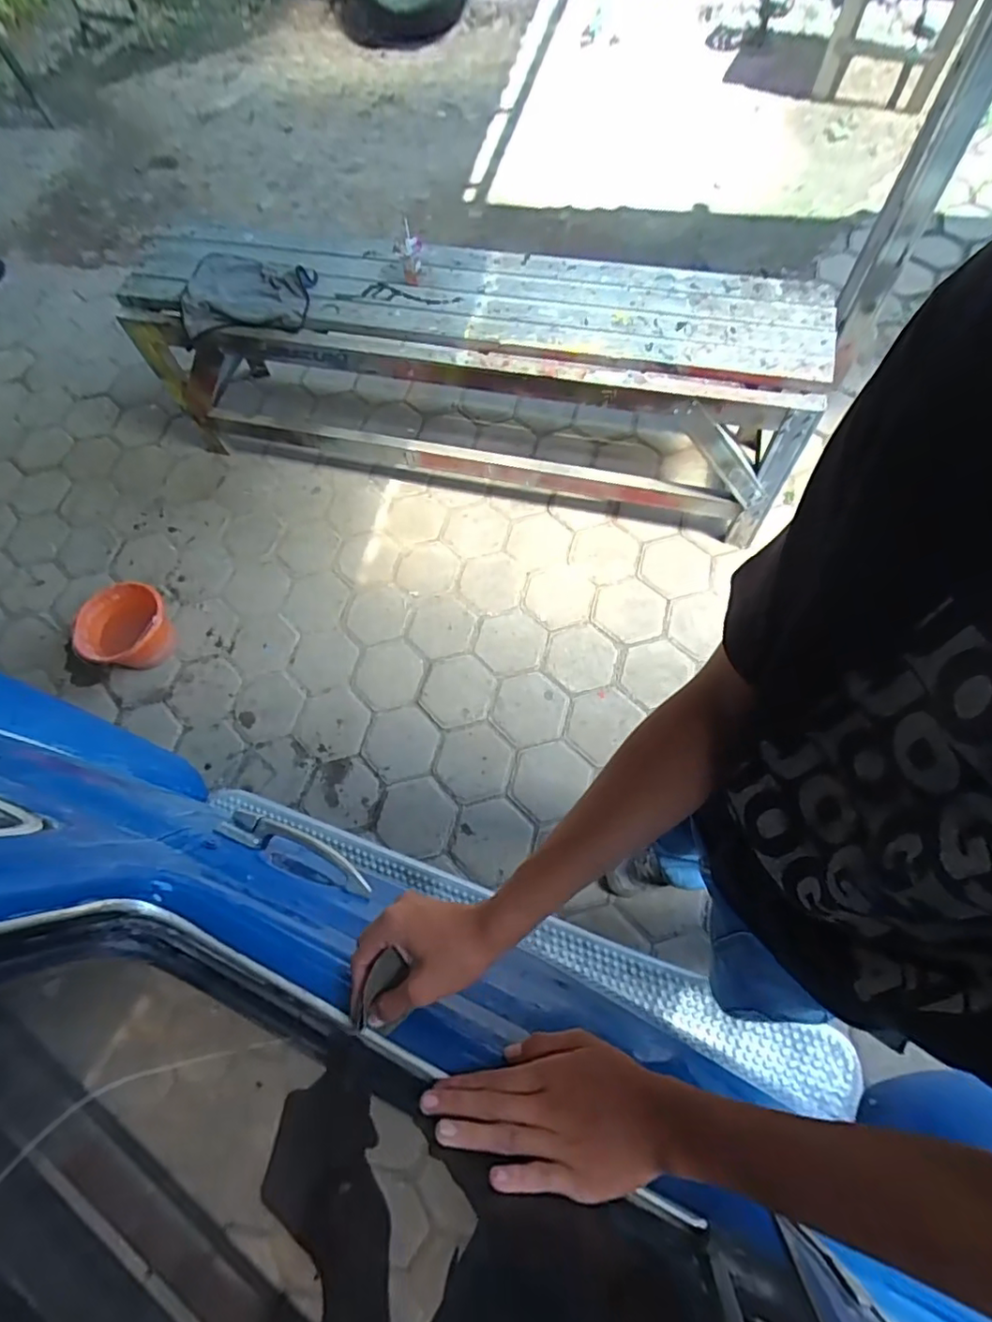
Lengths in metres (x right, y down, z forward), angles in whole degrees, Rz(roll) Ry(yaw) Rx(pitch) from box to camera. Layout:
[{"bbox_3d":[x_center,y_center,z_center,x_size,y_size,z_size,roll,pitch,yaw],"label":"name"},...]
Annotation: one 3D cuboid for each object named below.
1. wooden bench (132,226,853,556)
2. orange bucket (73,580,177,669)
[{"bbox_3d":[-0.104,-0.809,1.629,1.815,0.588,0.369,14,69,10],"label":"wooden bench"},{"bbox_3d":[-1.036,-0.087,1.621,0.242,0.194,0.235,-2,67,4],"label":"orange bucket"}]

